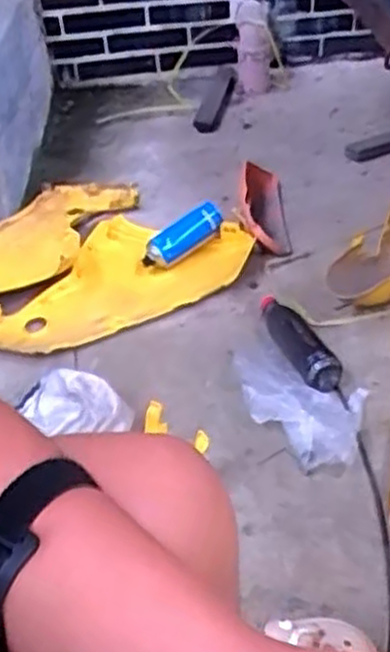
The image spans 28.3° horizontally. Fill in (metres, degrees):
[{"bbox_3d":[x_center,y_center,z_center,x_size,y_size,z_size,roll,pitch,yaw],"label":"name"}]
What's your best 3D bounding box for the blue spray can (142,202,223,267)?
[{"bbox_3d":[-0.028,-0.180,1.533,0.176,0.056,0.051,-36,42,-3],"label":"blue spray can"}]

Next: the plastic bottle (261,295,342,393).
[{"bbox_3d":[0.170,0.019,1.305,0.061,0.051,0.260,-14,38,-11],"label":"plastic bottle"}]

